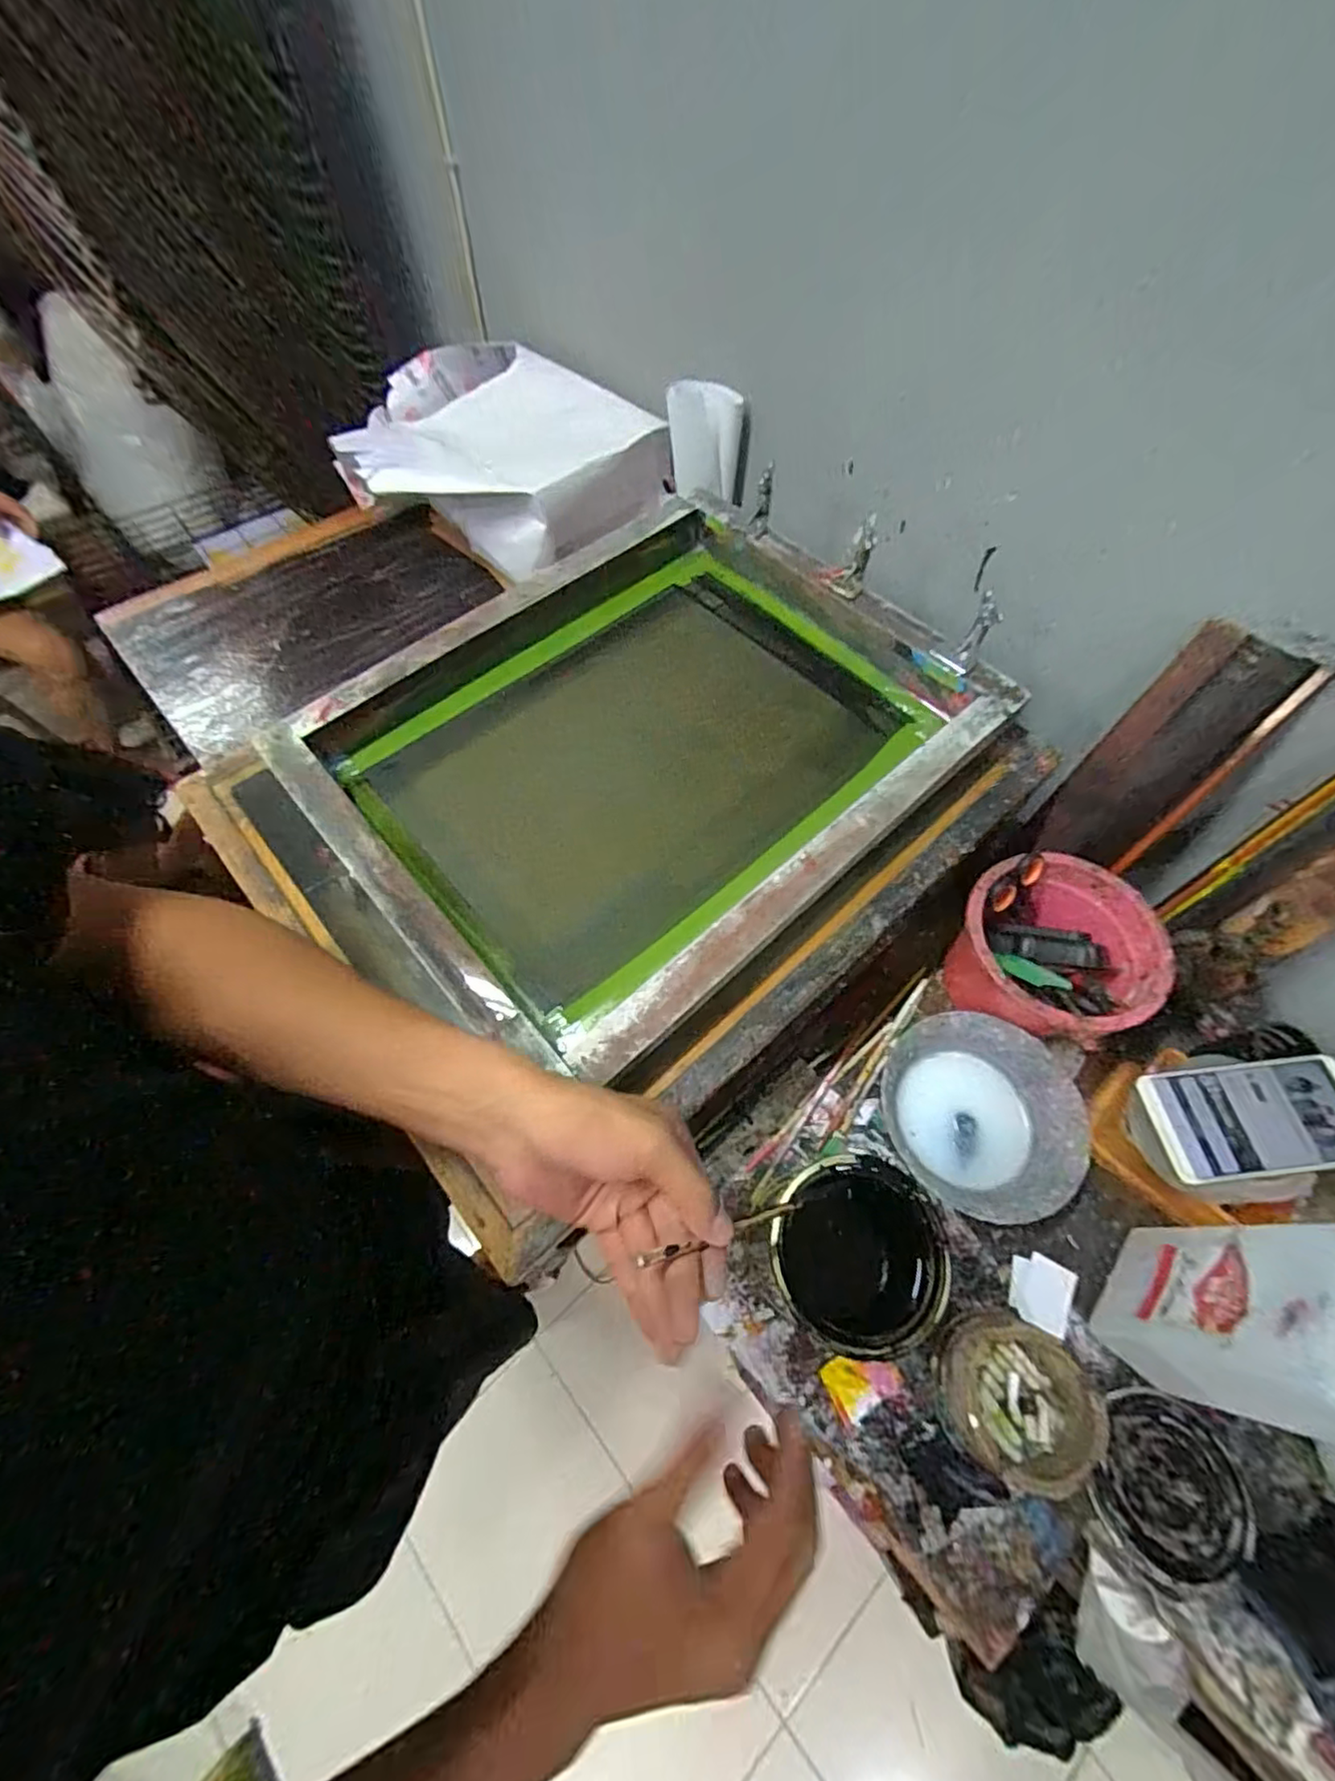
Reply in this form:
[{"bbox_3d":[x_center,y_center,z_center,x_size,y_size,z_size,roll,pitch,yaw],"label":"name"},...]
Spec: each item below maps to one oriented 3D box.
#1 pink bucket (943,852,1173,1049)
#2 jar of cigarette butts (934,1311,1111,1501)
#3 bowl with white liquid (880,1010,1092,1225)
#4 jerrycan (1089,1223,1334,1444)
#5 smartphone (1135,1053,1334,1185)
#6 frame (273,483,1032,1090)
[{"bbox_3d":[0.319,0.060,0.549,0.149,0.112,0.146,0,61,-1],"label":"pink bucket"},{"bbox_3d":[0.245,0.359,0.446,0.093,0.049,0.091,0,61,-1],"label":"jar of cigarette butts"},{"bbox_3d":[0.258,0.186,0.526,0.149,0.053,0.152,0,61,-1],"label":"bowl with white liquid"},{"bbox_3d":[0.371,0.269,0.393,0.063,0.213,0.092,41,68,20],"label":"jerrycan"},{"bbox_3d":[0.435,0.166,0.461,0.154,0.012,0.076,-5,61,-3],"label":"smartphone"},{"bbox_3d":[-0.025,-0.125,0.547,0.489,0.068,0.415,-40,68,-20],"label":"frame"}]

